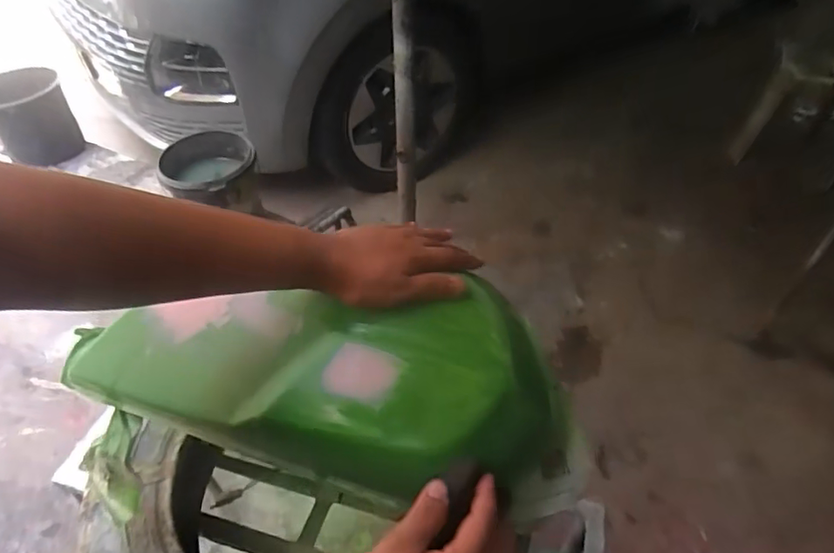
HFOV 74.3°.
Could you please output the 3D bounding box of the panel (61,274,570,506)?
[{"bbox_3d":[-0.105,0.081,0.528,0.448,0.092,0.195,3,46,13],"label":"panel"}]

